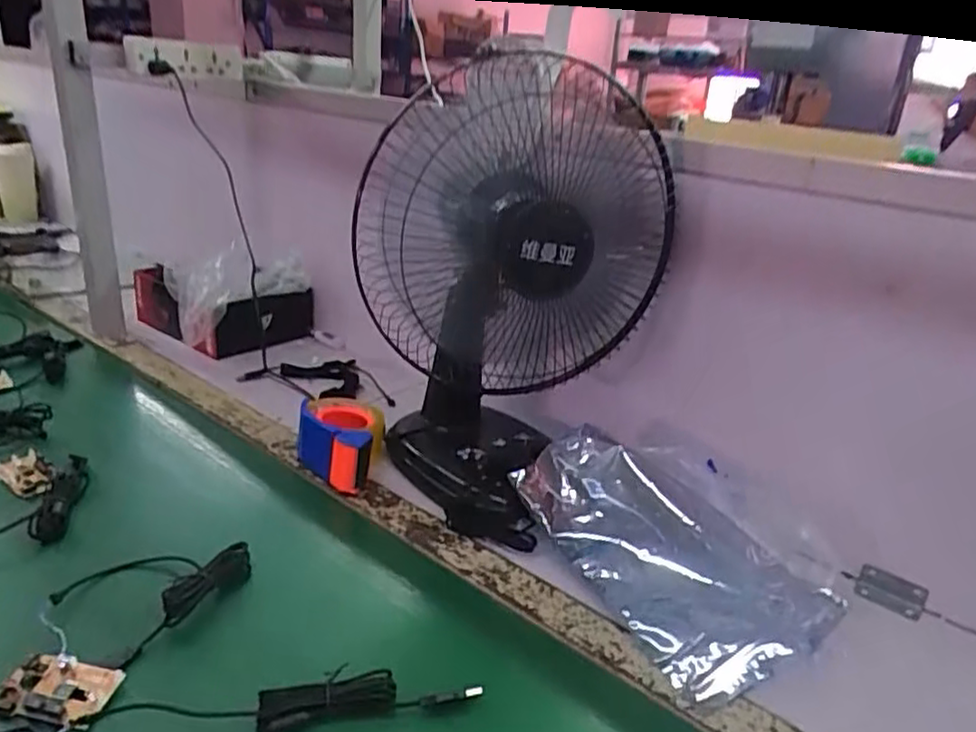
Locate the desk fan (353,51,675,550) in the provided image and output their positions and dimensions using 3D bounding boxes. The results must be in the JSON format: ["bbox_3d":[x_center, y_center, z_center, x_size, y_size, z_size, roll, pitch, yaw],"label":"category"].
[{"bbox_3d":[0.031,-0.066,0.733,0.266,0.427,0.230,12,23,13],"label":"desk fan"}]

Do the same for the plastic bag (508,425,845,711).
[{"bbox_3d":[0.200,0.165,0.682,0.235,0.086,0.284,-7,26,-30],"label":"plastic bag"}]

